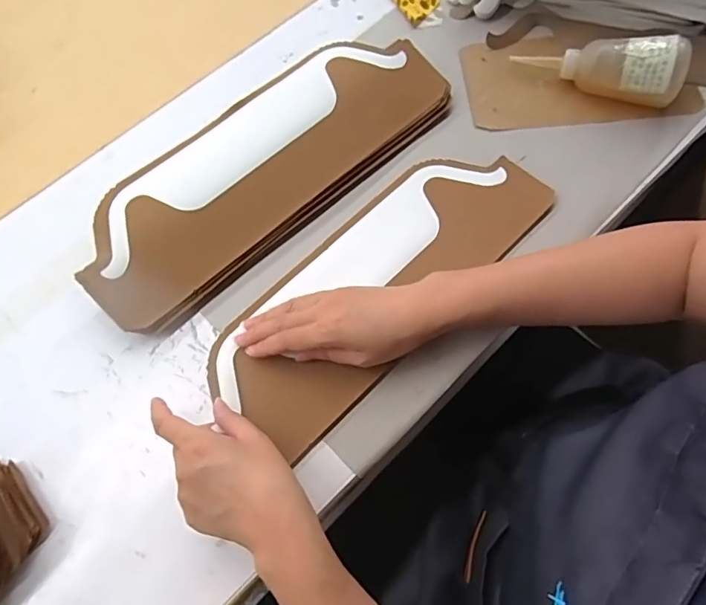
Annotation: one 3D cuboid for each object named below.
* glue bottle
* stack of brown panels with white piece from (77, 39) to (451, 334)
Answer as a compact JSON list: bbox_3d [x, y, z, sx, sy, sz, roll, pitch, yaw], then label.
[{"bbox_3d":[0.264,-0.257,0.541,0.171,0.054,0.052,19,70,25],"label":"glue bottle"},{"bbox_3d":[-0.087,-0.140,0.513,0.408,0.039,0.141,-41,74,-13],"label":"stack of brown panels with white piece"}]

